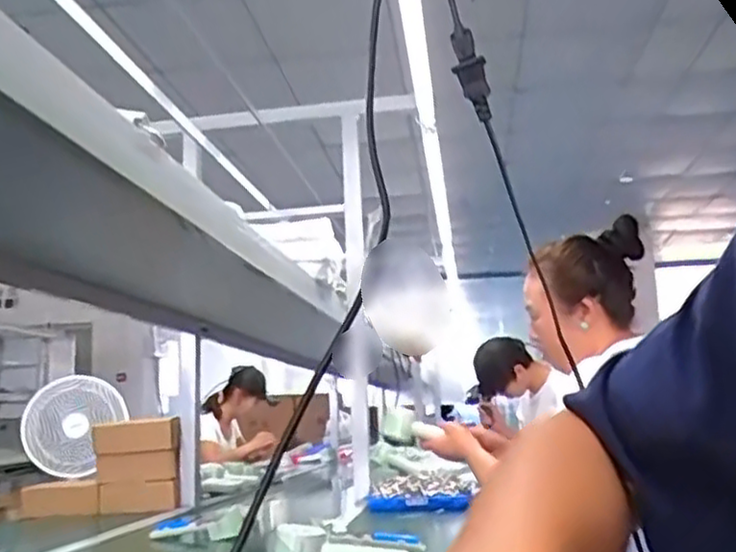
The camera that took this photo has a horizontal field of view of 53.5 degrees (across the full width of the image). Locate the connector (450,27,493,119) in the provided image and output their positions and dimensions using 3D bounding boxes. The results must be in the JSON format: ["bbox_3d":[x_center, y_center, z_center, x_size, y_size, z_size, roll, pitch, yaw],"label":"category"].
[{"bbox_3d":[0.084,-0.162,0.591,0.020,0.022,0.094,-6,-38,23],"label":"connector"}]

